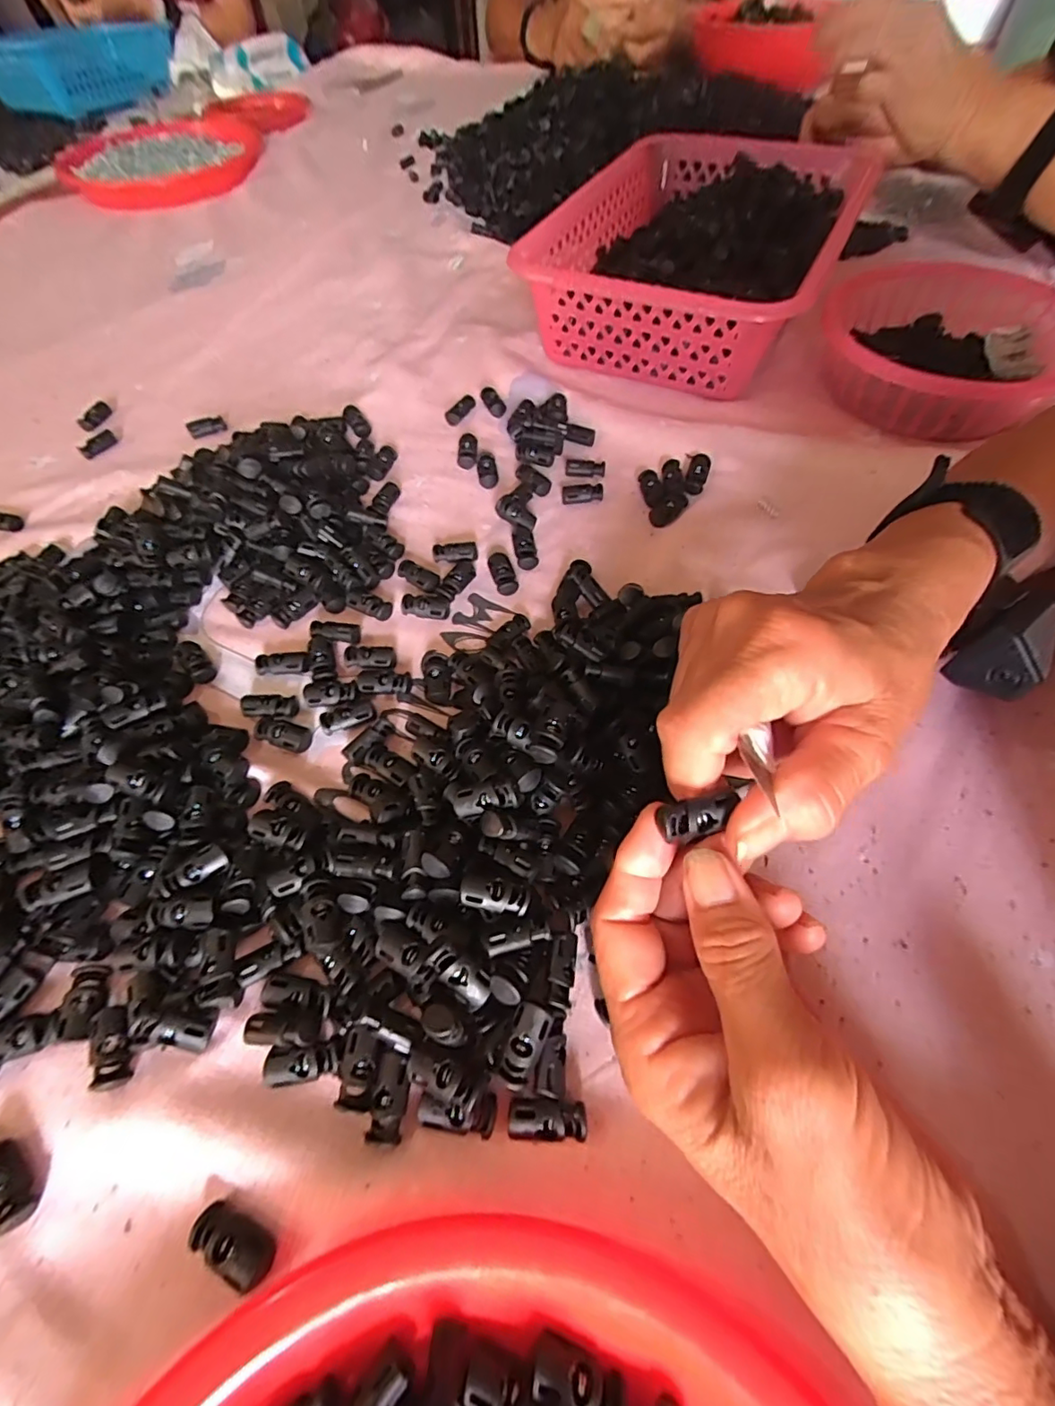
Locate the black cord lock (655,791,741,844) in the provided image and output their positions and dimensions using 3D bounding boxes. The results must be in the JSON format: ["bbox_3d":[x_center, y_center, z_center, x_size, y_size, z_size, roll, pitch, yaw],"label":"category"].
[{"bbox_3d":[0.056,0.037,0.178,0.024,0.009,0.011,-10,58,-4],"label":"black cord lock"}]

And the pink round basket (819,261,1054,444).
[{"bbox_3d":[0.304,-0.260,0.404,0.162,0.048,0.166,-1,58,2],"label":"pink round basket"}]

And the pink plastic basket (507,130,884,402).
[{"bbox_3d":[0.147,-0.379,0.467,0.211,0.083,0.308,25,63,17],"label":"pink plastic basket"}]

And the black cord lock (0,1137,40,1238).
[{"bbox_3d":[-0.183,0.167,0.190,0.028,0.007,0.013,34,66,21],"label":"black cord lock"}]

